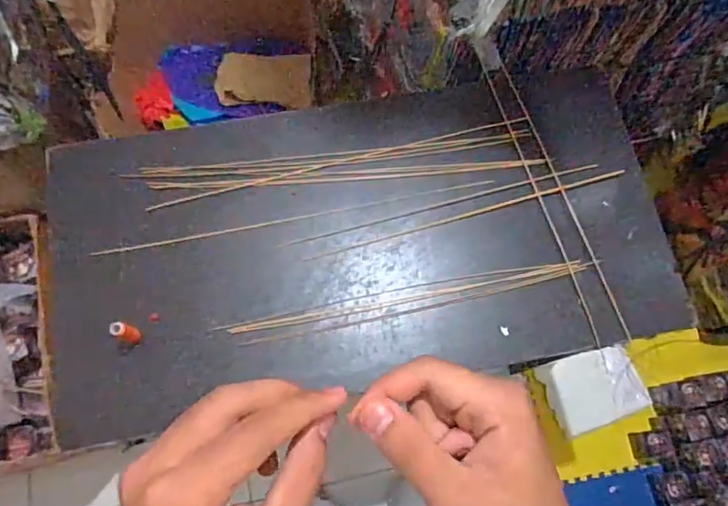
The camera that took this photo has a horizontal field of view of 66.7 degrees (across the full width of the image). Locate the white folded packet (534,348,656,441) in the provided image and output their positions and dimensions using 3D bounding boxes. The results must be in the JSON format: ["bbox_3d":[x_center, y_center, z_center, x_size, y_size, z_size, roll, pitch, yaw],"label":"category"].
[{"bbox_3d":[0.564,0.330,1.360,0.222,0.050,0.176,-20,73,-8],"label":"white folded packet"}]

